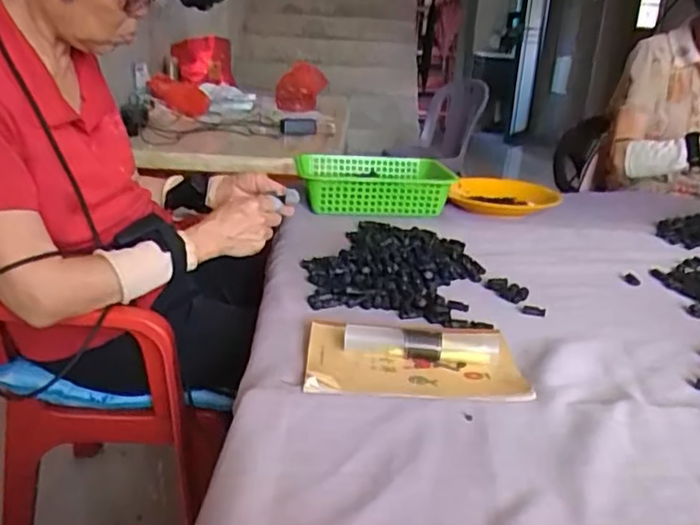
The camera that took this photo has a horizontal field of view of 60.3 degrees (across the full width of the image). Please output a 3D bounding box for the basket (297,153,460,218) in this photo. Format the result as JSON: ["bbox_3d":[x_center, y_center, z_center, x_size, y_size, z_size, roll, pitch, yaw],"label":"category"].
[{"bbox_3d":[0.042,-0.152,1.194,0.293,0.079,0.222,3,21,0],"label":"basket"}]

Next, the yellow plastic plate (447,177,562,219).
[{"bbox_3d":[0.315,-0.132,1.233,0.215,0.046,0.204,11,22,18],"label":"yellow plastic plate"}]

